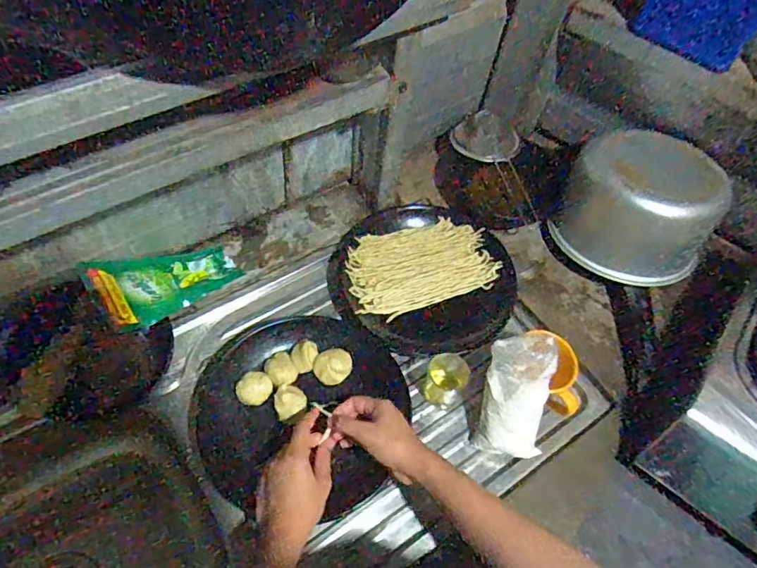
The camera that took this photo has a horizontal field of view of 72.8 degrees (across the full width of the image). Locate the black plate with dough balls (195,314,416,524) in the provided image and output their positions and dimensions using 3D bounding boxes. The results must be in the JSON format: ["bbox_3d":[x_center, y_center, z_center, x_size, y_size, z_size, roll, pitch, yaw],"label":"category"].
[{"bbox_3d":[-0.090,0.152,0.628,0.259,0.028,0.246,2,58,-3],"label":"black plate with dough balls"}]

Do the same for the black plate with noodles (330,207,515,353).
[{"bbox_3d":[0.068,-0.019,0.748,0.251,0.033,0.241,2,58,-3],"label":"black plate with noodles"}]

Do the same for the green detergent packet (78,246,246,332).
[{"bbox_3d":[-0.279,0.000,0.683,0.183,0.025,0.089,-16,70,-43],"label":"green detergent packet"}]

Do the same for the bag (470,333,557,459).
[{"bbox_3d":[0.167,0.133,0.615,0.079,0.046,0.155,13,99,3],"label":"bag"}]

